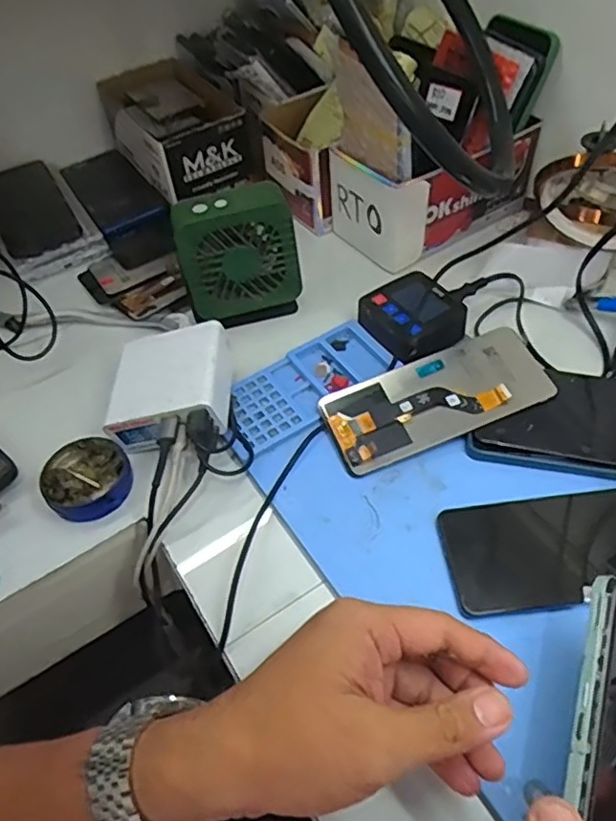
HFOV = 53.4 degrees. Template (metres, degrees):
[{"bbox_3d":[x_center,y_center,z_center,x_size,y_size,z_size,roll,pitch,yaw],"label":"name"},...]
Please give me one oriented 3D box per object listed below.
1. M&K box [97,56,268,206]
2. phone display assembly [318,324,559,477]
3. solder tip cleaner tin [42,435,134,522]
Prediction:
[{"bbox_3d":[-0.139,-0.309,0.677,0.129,0.074,0.189,-24,53,-14],"label":"M&K box"},{"bbox_3d":[0.094,-0.010,0.456,0.163,0.008,0.070,-22,62,-3],"label":"phone display assembly"},{"bbox_3d":[-0.160,0.050,0.448,0.059,0.021,0.059,-2,51,3],"label":"solder tip cleaner tin"}]

